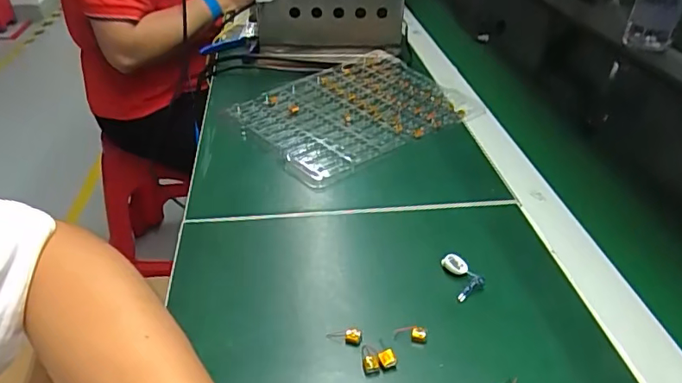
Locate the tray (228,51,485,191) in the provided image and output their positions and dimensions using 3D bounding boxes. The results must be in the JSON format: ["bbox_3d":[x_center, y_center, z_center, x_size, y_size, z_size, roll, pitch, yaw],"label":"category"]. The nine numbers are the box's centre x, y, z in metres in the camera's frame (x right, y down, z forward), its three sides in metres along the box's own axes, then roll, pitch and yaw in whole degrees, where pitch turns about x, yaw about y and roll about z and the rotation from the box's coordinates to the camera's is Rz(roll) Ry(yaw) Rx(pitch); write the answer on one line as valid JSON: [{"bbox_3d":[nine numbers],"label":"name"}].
[{"bbox_3d":[0.017,-0.098,0.617,0.257,0.022,0.189,-24,42,-31],"label":"tray"}]

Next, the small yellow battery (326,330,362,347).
[{"bbox_3d":[0.002,0.095,0.343,0.023,0.007,0.007,4,35,6],"label":"small yellow battery"}]

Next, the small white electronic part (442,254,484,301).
[{"bbox_3d":[0.091,0.063,0.390,0.022,0.010,0.040,-6,35,-9],"label":"small white electronic part"}]

